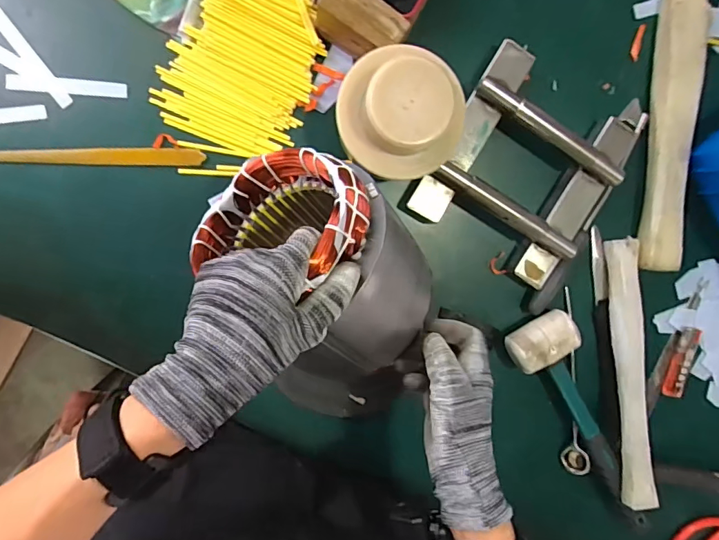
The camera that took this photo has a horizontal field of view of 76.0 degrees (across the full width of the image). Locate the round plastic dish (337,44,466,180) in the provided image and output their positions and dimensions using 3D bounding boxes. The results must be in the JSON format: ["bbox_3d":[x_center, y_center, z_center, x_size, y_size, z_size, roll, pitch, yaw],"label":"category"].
[{"bbox_3d":[0.035,-0.128,0.386,0.108,0.047,0.103,5,104,0],"label":"round plastic dish"}]

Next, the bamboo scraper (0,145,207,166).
[{"bbox_3d":[-0.261,-0.113,0.453,0.205,0.006,0.019,0,96,-5],"label":"bamboo scraper"}]

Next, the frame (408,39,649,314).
[{"bbox_3d":[0.180,-0.096,0.483,0.198,0.046,0.238,28,94,-9],"label":"frame"}]

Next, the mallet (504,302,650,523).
[{"bbox_3d":[0.261,0.165,0.519,0.081,0.049,0.265,-37,99,0],"label":"mallet"}]

